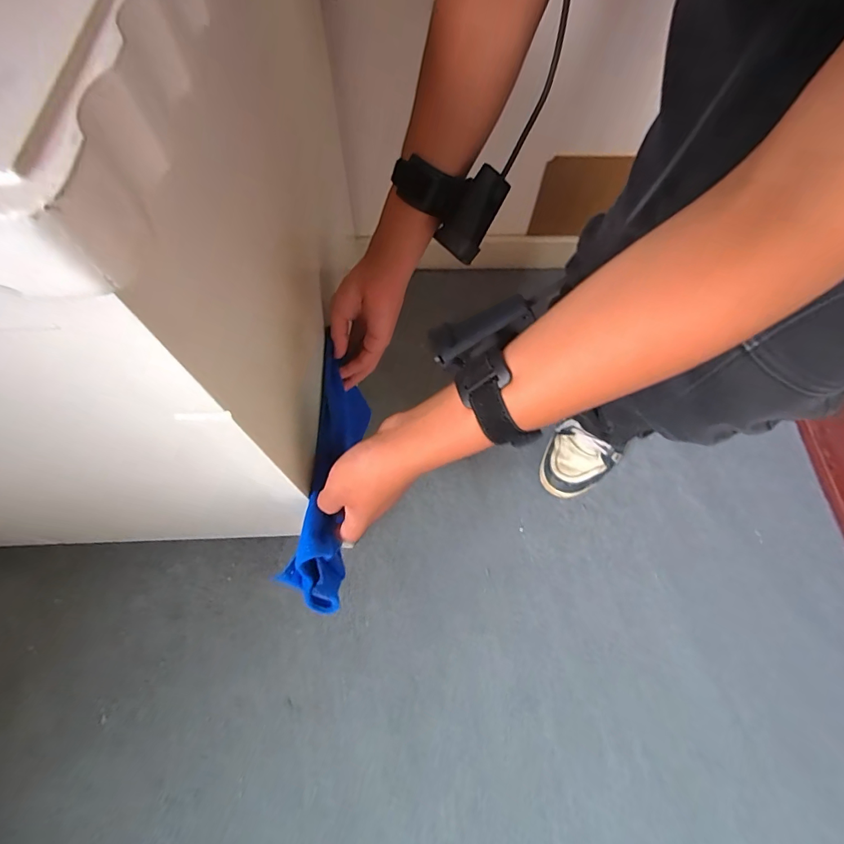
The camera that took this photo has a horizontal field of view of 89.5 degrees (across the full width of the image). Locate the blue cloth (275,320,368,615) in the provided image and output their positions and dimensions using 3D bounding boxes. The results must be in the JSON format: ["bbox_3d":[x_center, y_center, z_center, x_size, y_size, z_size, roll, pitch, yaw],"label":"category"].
[{"bbox_3d":[-0.091,0.047,0.425,0.050,0.089,0.251,3,66,0],"label":"blue cloth"}]

